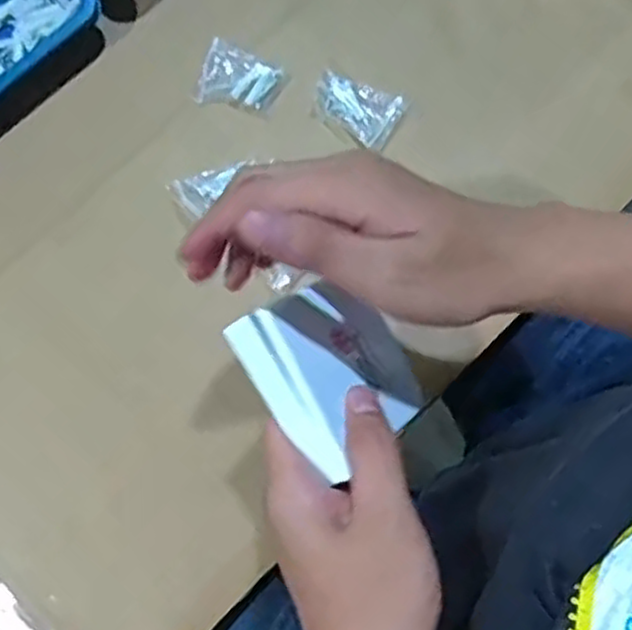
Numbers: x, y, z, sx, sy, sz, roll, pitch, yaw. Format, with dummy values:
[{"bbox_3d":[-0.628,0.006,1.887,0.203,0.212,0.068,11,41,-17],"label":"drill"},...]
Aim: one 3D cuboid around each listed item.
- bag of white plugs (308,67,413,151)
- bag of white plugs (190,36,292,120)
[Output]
[{"bbox_3d":[0.027,-0.144,0.524,0.062,0.015,0.043,28,79,7],"label":"bag of white plugs"},{"bbox_3d":[-0.051,-0.165,0.529,0.057,0.012,0.042,16,78,5],"label":"bag of white plugs"}]

